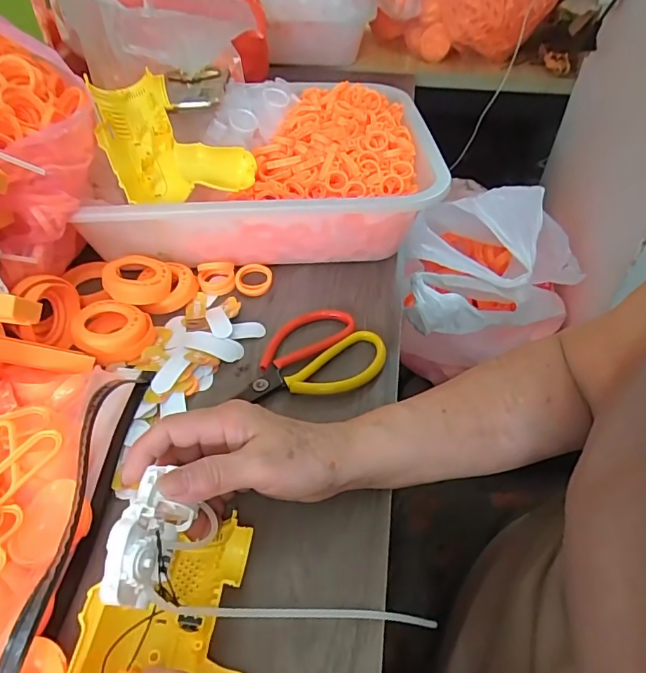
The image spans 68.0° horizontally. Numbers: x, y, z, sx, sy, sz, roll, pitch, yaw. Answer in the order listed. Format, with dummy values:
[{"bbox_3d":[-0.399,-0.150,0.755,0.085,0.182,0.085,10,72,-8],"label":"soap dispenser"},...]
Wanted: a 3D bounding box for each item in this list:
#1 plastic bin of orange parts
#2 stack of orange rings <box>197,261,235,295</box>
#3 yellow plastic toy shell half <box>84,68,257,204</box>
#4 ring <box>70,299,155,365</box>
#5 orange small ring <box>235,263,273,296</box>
[{"bbox_3d":[-0.053,-0.175,0.516,0.322,0.105,0.250,-2,46,-2],"label":"plastic bin of orange parts"},{"bbox_3d":[-0.103,-0.059,0.461,0.035,0.025,0.025,-8,47,-8],"label":"stack of orange rings"},{"bbox_3d":[-0.139,-0.191,0.451,0.124,0.034,0.115,-15,90,-7],"label":"yellow plastic toy shell half"},{"bbox_3d":[-0.175,-0.007,0.401,0.058,0.025,0.060,-15,48,-14],"label":"ring"},{"bbox_3d":[-0.067,-0.057,0.469,0.035,0.008,0.037,-7,46,-7],"label":"orange small ring"}]

